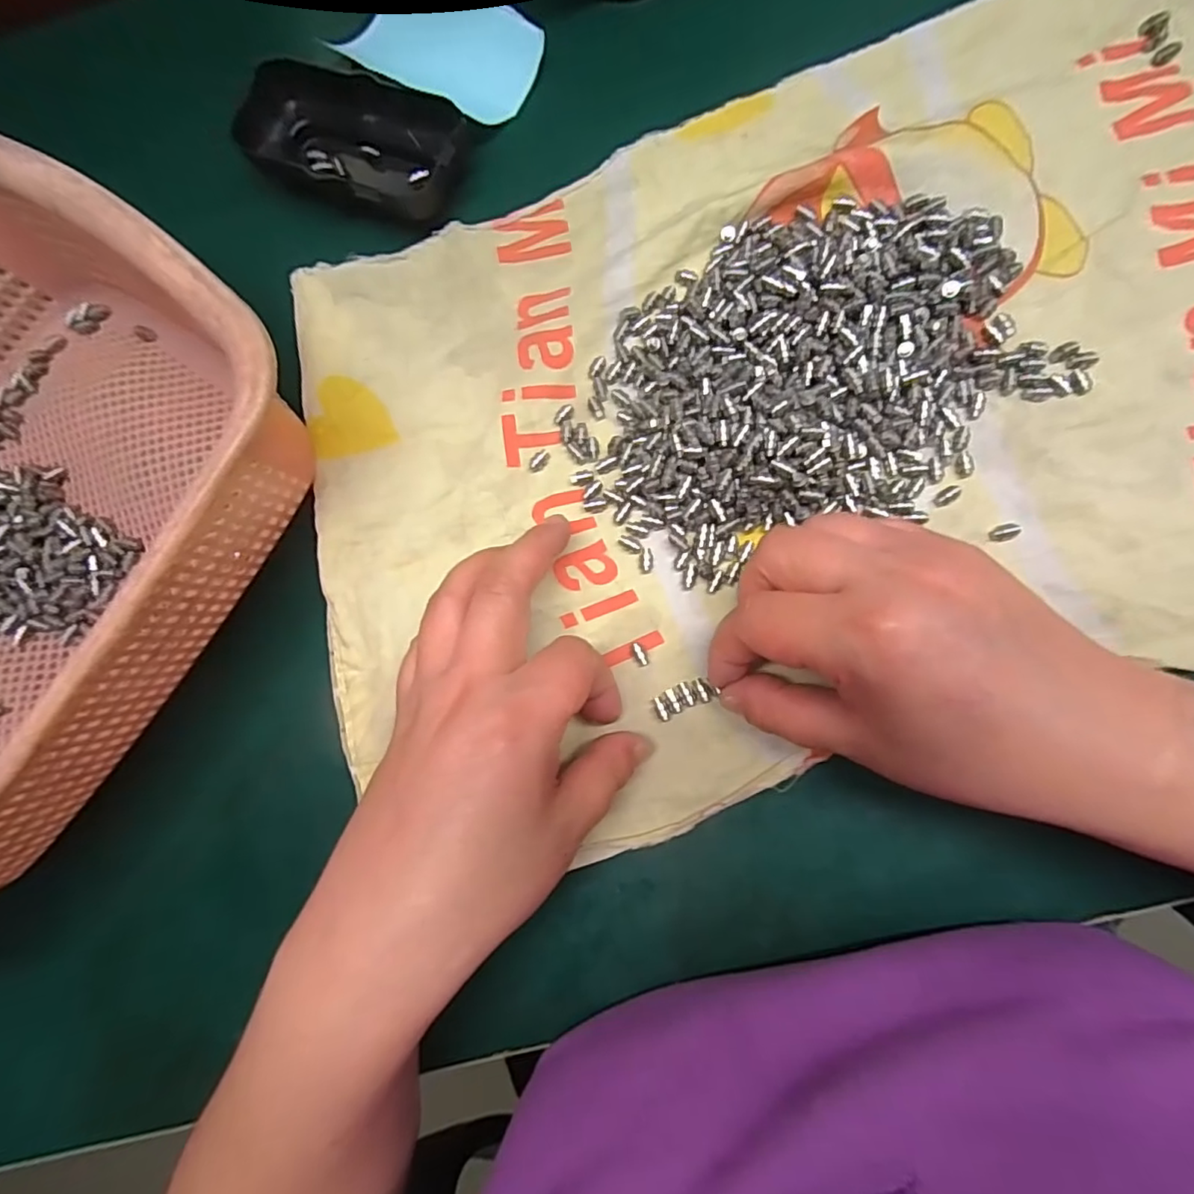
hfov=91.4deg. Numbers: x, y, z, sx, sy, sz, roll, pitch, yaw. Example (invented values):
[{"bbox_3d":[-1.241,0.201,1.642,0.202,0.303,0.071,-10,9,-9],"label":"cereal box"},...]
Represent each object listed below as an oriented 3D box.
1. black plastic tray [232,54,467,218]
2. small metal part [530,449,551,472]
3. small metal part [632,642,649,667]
[{"bbox_3d":[-0.115,-0.217,0.277,0.112,0.023,0.059,23,85,8],"label":"black plastic tray"},{"bbox_3d":[-0.026,-0.061,0.257,0.006,0.004,0.011,34,87,9],"label":"small metal part"},{"bbox_3d":[0.017,0.024,0.240,0.005,0.004,0.010,-22,81,3],"label":"small metal part"}]

